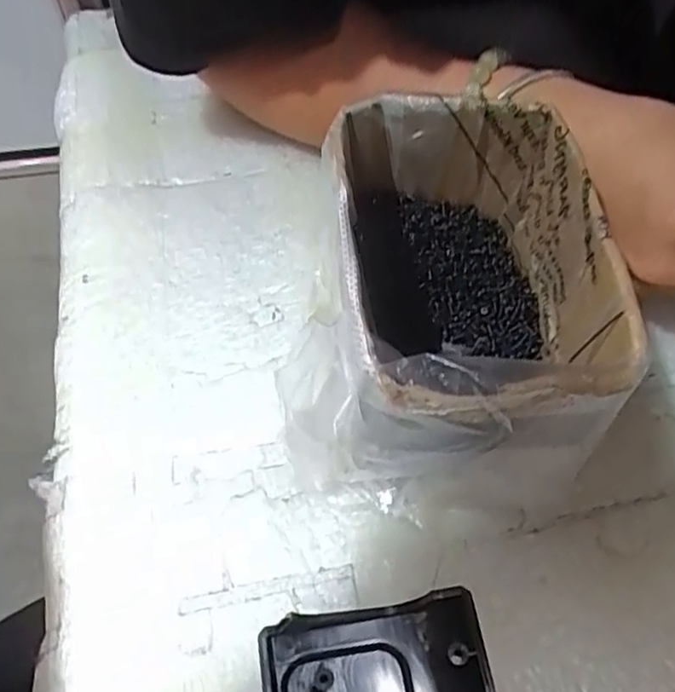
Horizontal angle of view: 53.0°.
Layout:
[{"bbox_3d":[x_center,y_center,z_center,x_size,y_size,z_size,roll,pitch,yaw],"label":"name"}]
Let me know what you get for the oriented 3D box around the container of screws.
[{"bbox_3d":[0.043,-0.019,0.251,0.100,0.080,0.131,-3,58,-1],"label":"container of screws"}]

